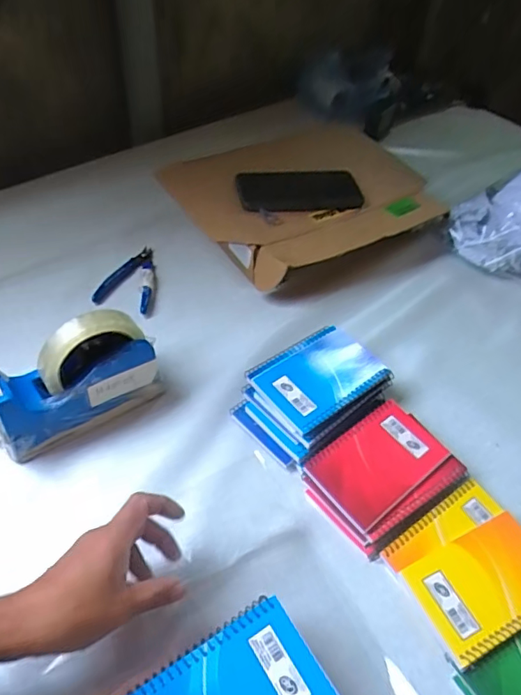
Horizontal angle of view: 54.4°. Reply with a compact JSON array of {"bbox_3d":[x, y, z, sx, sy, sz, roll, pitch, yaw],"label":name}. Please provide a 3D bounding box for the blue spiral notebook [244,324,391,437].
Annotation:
[{"bbox_3d":[0.064,0.030,0.547,0.125,0.015,0.094,-27,58,-28],"label":"blue spiral notebook"}]

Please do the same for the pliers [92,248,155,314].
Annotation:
[{"bbox_3d":[-0.166,-0.091,0.654,0.062,0.017,0.116,8,49,1],"label":"pliers"}]

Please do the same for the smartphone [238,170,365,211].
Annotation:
[{"bbox_3d":[0.052,-0.224,0.715,0.171,0.014,0.088,-10,51,-13],"label":"smartphone"}]

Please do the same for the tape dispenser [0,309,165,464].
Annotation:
[{"bbox_3d":[-0.181,0.028,0.485,0.157,0.117,0.056,-26,56,-25],"label":"tape dispenser"}]

